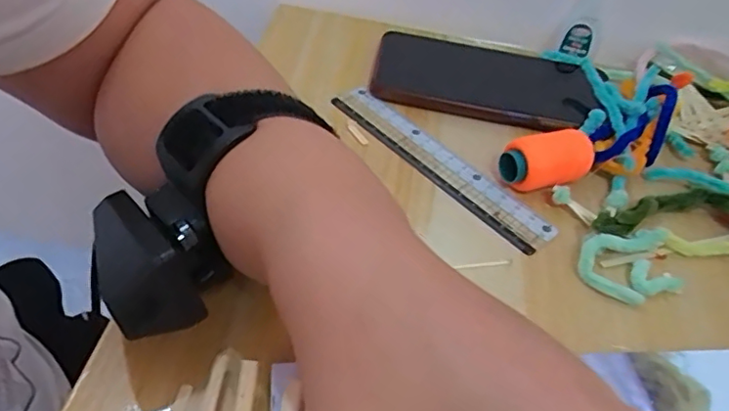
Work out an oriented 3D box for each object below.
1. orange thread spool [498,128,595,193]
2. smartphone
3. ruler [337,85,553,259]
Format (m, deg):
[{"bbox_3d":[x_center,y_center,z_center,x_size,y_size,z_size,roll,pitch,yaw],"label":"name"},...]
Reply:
[{"bbox_3d":[0.104,-0.023,0.326,0.052,0.027,0.029,-18,50,-24],"label":"orange thread spool"},{"bbox_3d":[0.083,-0.087,0.398,0.151,0.015,0.089,11,44,3],"label":"smartphone"},{"bbox_3d":[0.042,-0.027,0.337,0.029,0.005,0.159,-31,58,-30],"label":"ruler"}]

